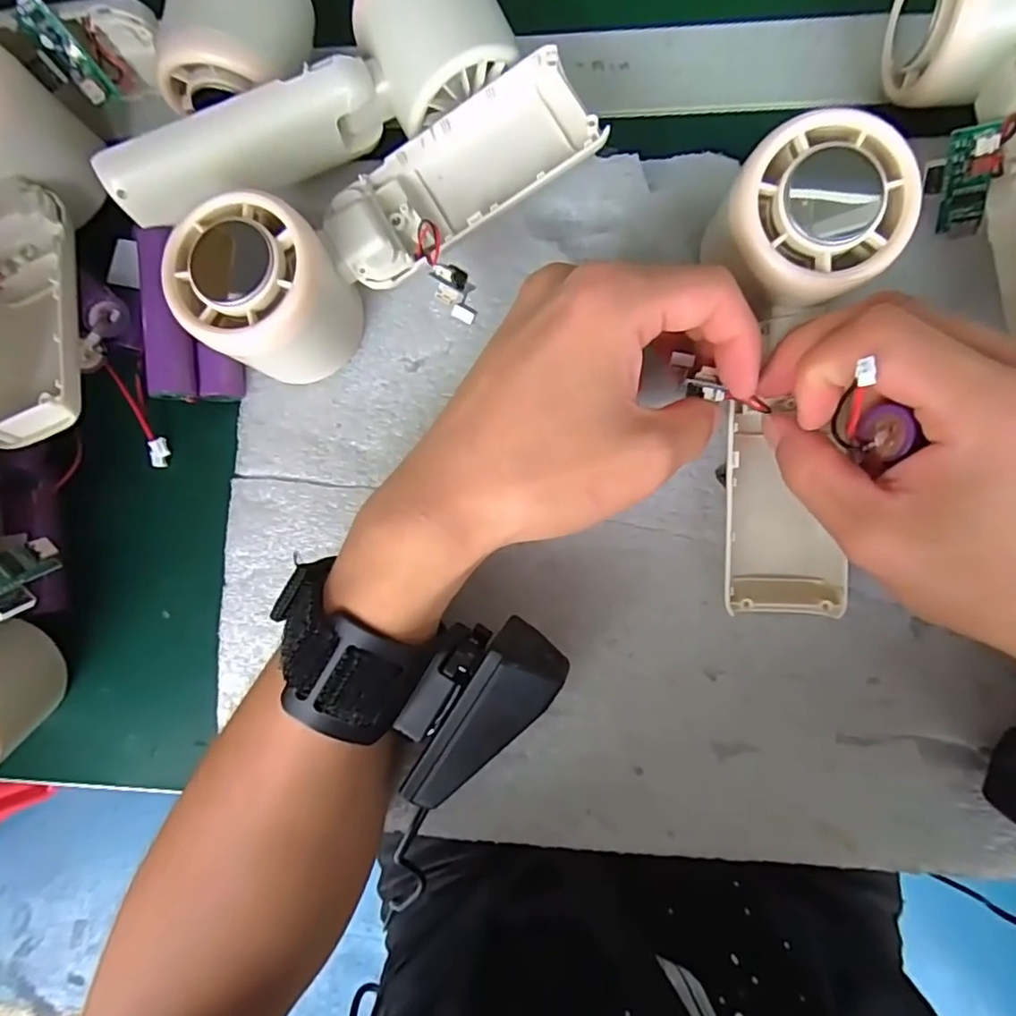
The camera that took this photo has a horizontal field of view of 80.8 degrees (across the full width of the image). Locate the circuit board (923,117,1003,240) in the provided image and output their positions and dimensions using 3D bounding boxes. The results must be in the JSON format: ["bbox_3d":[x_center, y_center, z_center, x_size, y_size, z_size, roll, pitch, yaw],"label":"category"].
[{"bbox_3d":[0.168,-0.120,0.222,0.022,0.040,0.006,18,66,38],"label":"circuit board"}]

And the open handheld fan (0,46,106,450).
[{"bbox_3d":[-0.198,-0.105,0.242,0.058,0.043,0.167,-18,83,4],"label":"open handheld fan"}]

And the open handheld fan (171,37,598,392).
[{"bbox_3d":[-0.040,-0.105,0.227,0.164,0.055,0.065,-27,83,3],"label":"open handheld fan"}]

